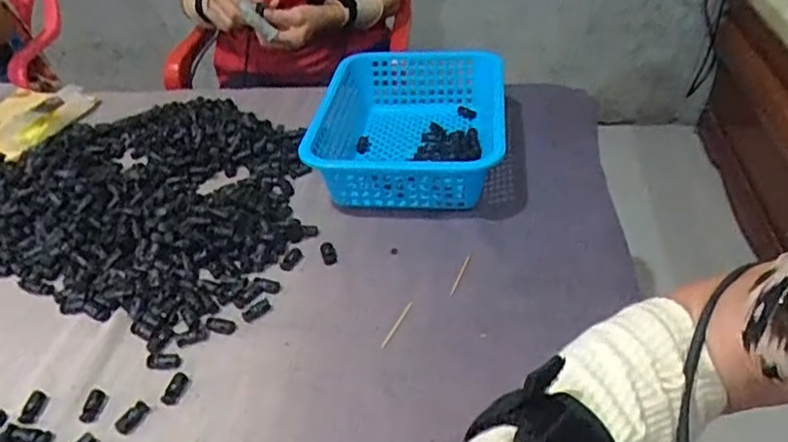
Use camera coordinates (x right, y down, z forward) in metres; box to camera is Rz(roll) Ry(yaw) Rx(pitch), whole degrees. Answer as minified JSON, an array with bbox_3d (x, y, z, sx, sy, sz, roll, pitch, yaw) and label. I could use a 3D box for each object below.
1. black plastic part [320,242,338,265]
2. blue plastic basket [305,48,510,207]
[{"bbox_3d":[-0.068,0.032,0.651,0.015,0.007,0.034,-13,38,-11],"label":"black plastic part"},{"bbox_3d":[0.021,-0.115,0.771,0.215,0.079,0.269,2,38,8],"label":"blue plastic basket"}]

